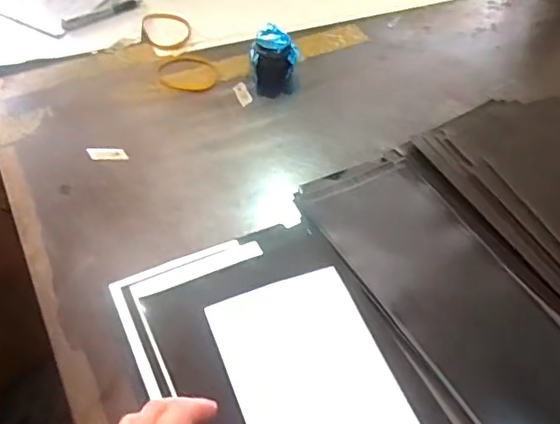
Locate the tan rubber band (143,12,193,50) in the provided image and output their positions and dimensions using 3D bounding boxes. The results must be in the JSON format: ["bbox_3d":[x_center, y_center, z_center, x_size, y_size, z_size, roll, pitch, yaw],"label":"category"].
[{"bbox_3d":[-0.174,-0.279,0.881,0.073,0.010,0.088,-7,52,-8],"label":"tan rubber band"}]

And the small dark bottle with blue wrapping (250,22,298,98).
[{"bbox_3d":[-0.008,-0.210,0.799,0.065,0.053,0.087,-1,51,-3],"label":"small dark bottle with blue wrapping"}]

